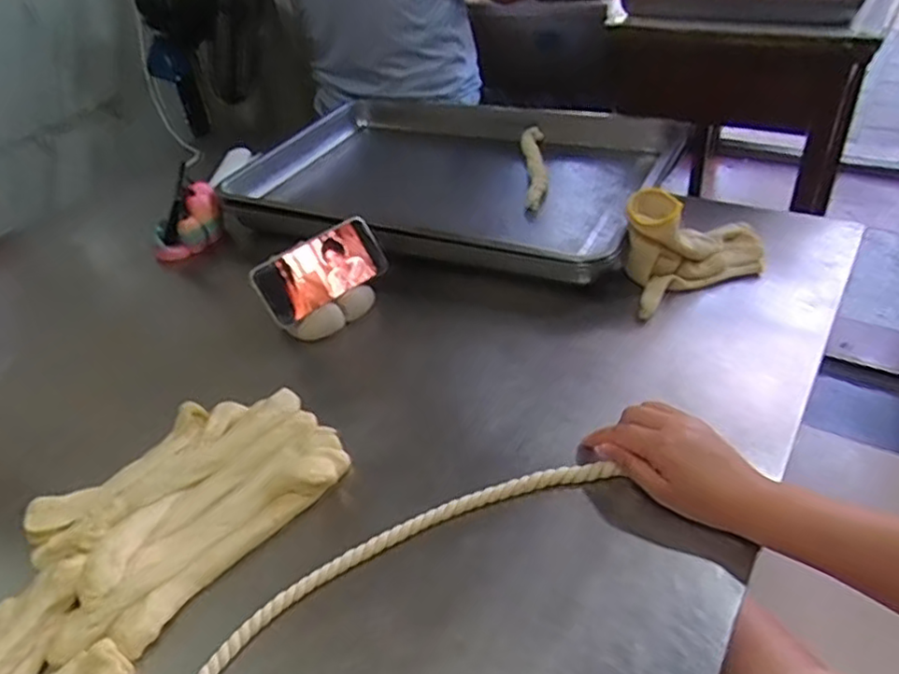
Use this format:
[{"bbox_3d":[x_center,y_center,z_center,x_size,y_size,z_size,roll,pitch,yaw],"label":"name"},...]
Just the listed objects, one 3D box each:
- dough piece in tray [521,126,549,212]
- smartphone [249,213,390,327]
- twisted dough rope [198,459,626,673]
[{"bbox_3d":[0.124,-0.255,0.952,0.033,0.017,0.237,-3,39,6],"label":"dough piece in tray"},{"bbox_3d":[-0.147,-0.078,0.752,0.151,0.077,0.015,-34,8,-29],"label":"smartphone"},{"bbox_3d":[-0.057,0.211,0.444,0.159,0.019,0.446,27,50,31],"label":"twisted dough rope"}]

